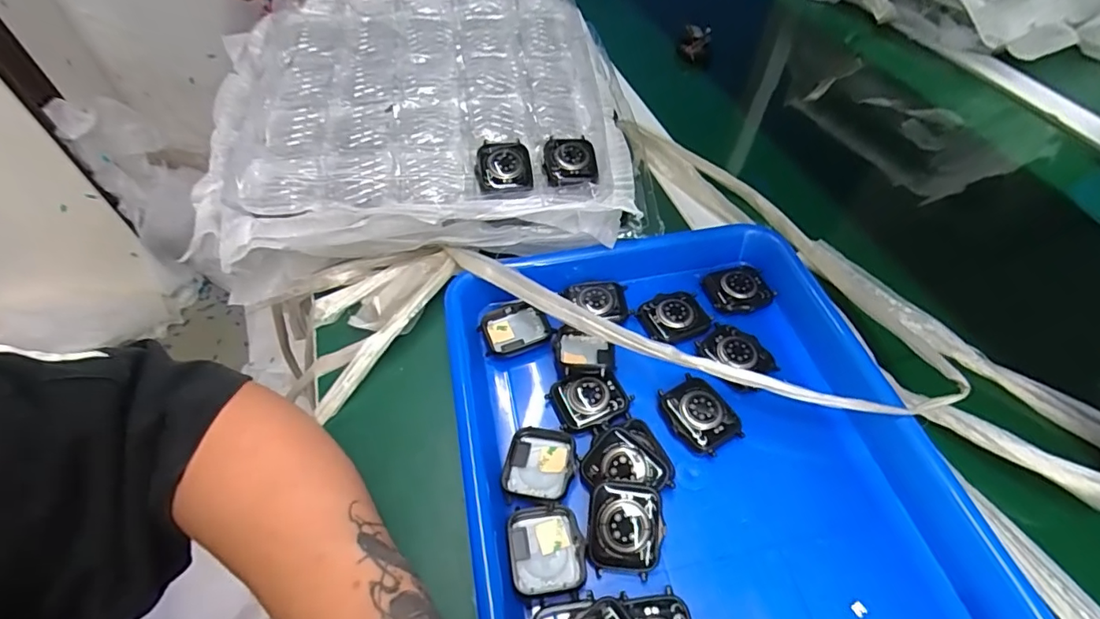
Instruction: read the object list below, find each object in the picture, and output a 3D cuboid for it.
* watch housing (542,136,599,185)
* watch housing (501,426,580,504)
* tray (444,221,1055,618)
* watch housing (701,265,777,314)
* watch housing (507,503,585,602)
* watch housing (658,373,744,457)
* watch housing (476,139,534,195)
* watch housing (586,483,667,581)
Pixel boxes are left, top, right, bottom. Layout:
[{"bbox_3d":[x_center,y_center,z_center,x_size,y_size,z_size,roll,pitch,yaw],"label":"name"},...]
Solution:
[{"bbox_3d":[0.014,-0.107,0.369,0.037,0.008,0.045,-4,52,-2],"label":"watch housing"},{"bbox_3d":[-0.005,0.087,0.293,0.039,0.011,0.044,9,52,9],"label":"watch housing"},{"bbox_3d":[0.085,0.089,0.290,0.266,0.038,0.329,-10,52,-7],"label":"tray"},{"bbox_3d":[0.135,-0.015,0.369,0.042,0.011,0.037,-14,53,-10],"label":"watch housing"},{"bbox_3d":[-0.002,0.125,0.267,0.037,0.013,0.043,-9,52,-6],"label":"watch housing"},{"bbox_3d":[0.090,0.064,0.313,0.036,0.012,0.045,-26,56,-18],"label":"watch housing"},{"bbox_3d":[-0.032,-0.102,0.364,0.037,0.008,0.052,-7,52,-4],"label":"watch housing"},{"bbox_3d":[0.039,0.114,0.267,0.037,0.010,0.044,2,75,3],"label":"watch housing"}]

